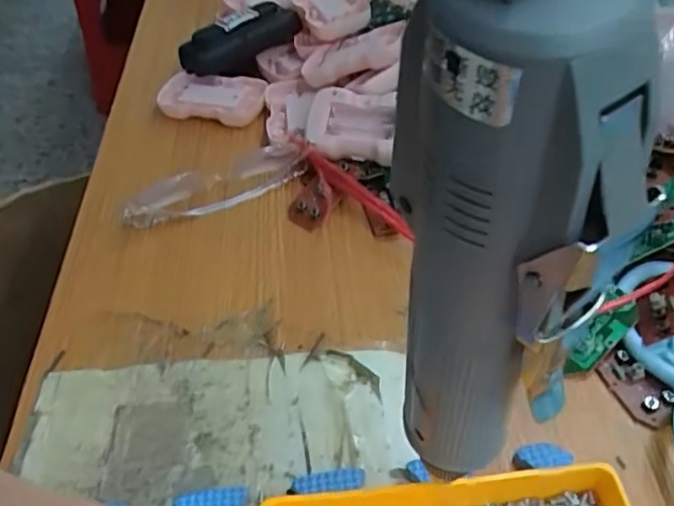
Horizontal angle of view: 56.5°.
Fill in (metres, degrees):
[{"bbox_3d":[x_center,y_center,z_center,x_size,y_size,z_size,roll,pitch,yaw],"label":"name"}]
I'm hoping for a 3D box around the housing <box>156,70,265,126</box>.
[{"bbox_3d":[-0.104,-0.130,0.527,0.084,0.021,0.049,8,47,11],"label":"housing"}]

